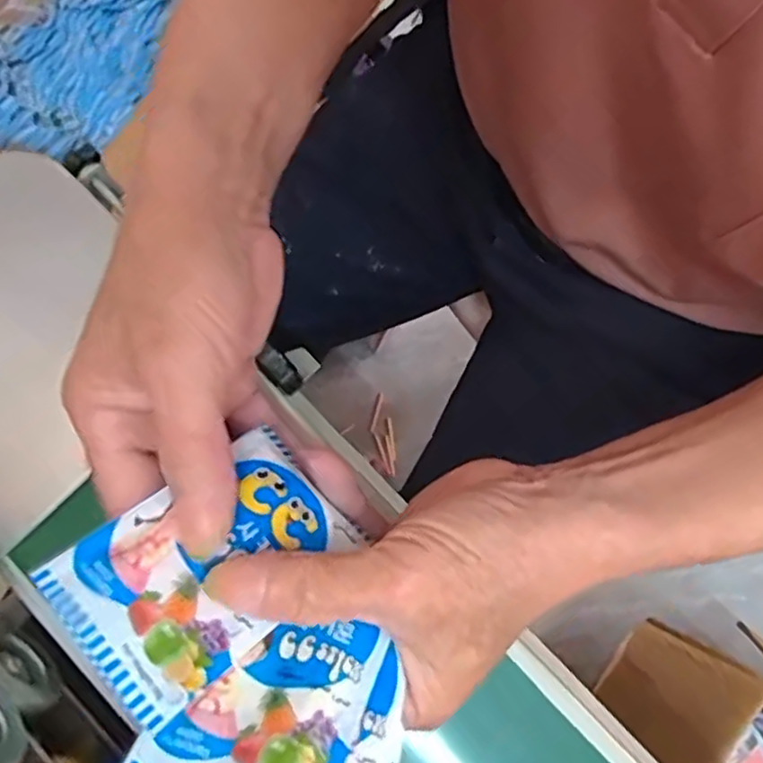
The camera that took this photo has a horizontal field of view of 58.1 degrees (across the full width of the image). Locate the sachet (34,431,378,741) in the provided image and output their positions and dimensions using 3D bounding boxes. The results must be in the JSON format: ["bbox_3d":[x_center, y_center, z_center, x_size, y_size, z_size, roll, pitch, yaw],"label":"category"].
[{"bbox_3d":[-0.058,0.061,0.240,0.063,0.006,0.097,46,52,13],"label":"sachet"}]

